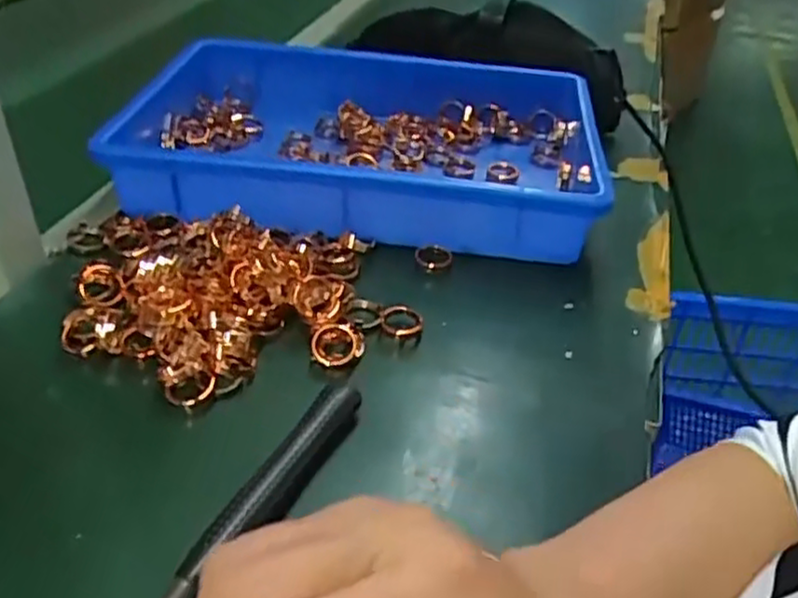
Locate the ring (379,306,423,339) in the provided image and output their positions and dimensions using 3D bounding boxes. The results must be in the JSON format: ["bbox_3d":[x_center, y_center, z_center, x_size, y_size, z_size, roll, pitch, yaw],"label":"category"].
[{"bbox_3d":[0.002,0.015,0.465,0.027,0.007,0.026,10,46,-10],"label":"ring"}]

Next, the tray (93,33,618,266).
[{"bbox_3d":[-0.023,-0.134,0.617,0.360,0.075,0.257,5,38,2],"label":"tray"}]

